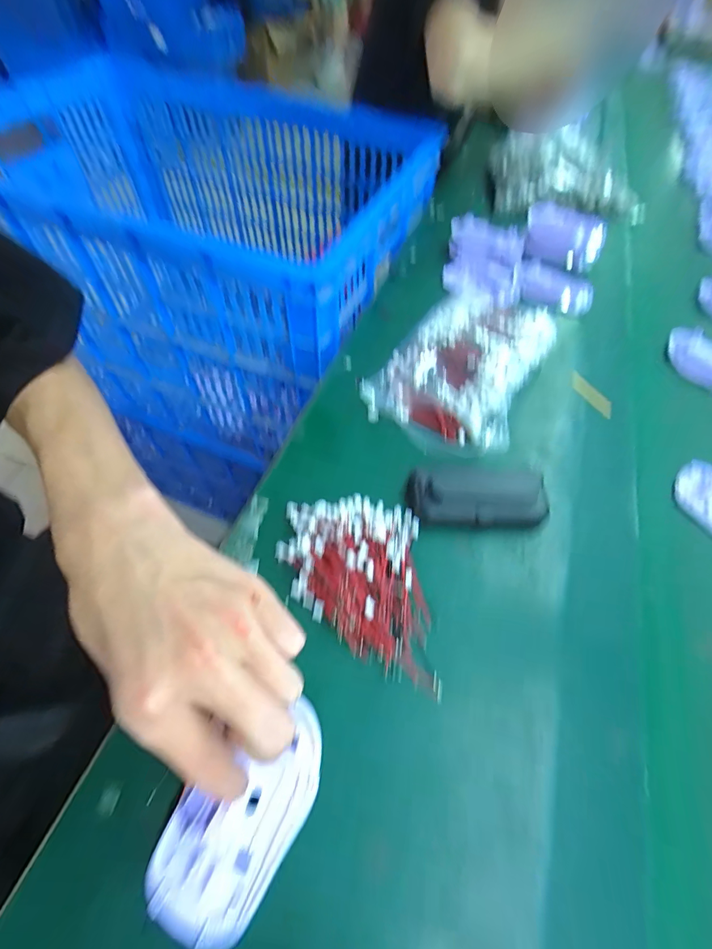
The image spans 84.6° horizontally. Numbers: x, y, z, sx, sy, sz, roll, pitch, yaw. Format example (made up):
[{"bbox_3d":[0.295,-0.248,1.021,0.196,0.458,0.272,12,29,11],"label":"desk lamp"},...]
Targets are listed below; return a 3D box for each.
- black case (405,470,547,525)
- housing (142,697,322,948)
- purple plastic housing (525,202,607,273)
[{"bbox_3d":[0.095,0.019,0.309,0.107,0.020,0.042,3,57,-1],"label":"black case"},{"bbox_3d":[-0.055,0.167,0.198,0.055,0.015,0.099,31,61,15],"label":"housing"},{"bbox_3d":[0.272,-0.311,0.514,0.102,0.044,0.067,25,60,13],"label":"purple plastic housing"}]

